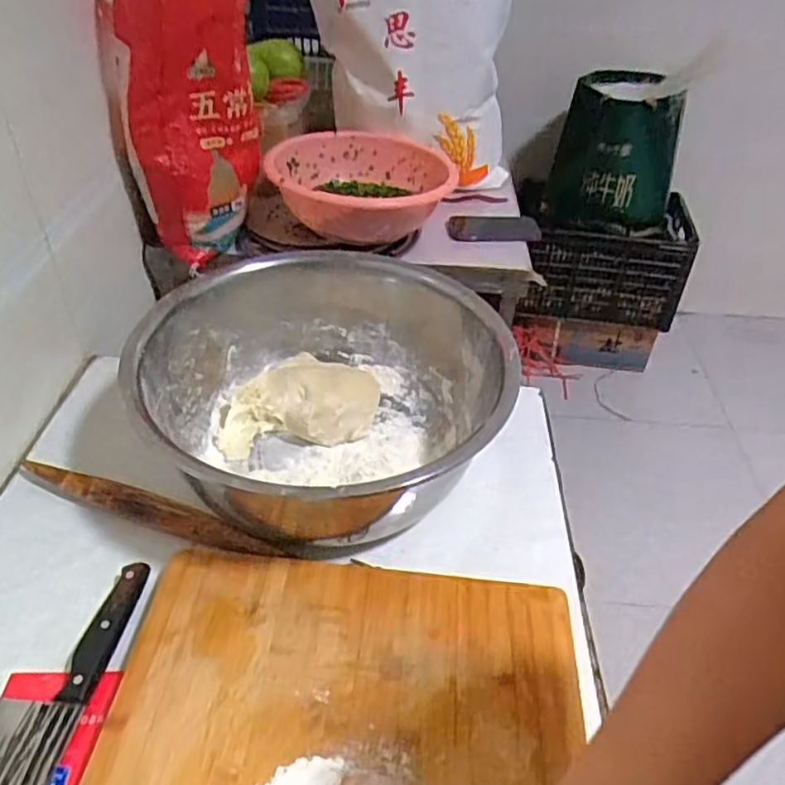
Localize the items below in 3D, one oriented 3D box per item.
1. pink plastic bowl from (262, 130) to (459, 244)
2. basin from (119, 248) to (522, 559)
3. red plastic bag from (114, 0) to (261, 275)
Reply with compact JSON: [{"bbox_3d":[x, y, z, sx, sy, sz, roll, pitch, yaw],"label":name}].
[{"bbox_3d":[-0.051,-0.326,1.052,0.294,0.104,0.289,1,40,-1],"label":"pink plastic bowl"},{"bbox_3d":[-0.068,0.002,0.724,0.359,0.168,0.391,-1,41,1],"label":"basin"},{"bbox_3d":[-0.283,-0.419,0.966,0.160,0.368,0.203,7,40,6],"label":"red plastic bag"}]

